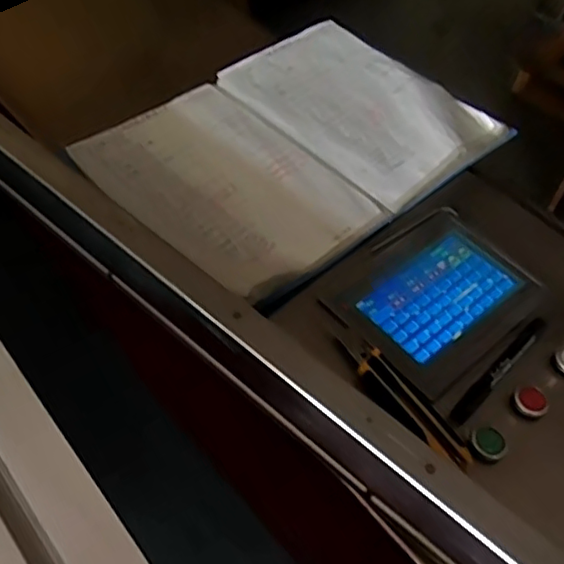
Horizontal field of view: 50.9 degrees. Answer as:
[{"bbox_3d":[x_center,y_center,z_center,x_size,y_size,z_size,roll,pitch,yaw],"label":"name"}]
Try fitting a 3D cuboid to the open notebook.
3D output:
[{"bbox_3d":[0.017,-0.168,0.699,0.415,0.025,0.311,-35,62,-28],"label":"open notebook"}]

